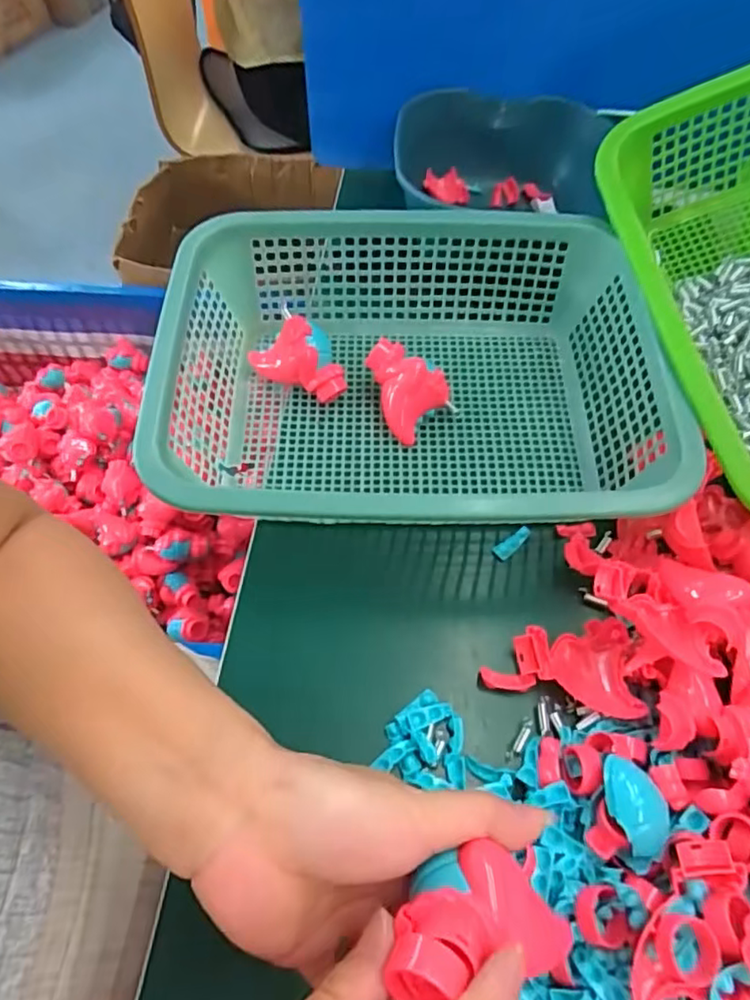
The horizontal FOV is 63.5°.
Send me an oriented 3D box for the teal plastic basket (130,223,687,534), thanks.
[{"bbox_3d":[0.024,-0.085,0.450,0.337,0.104,0.265,1,58,0],"label":"teal plastic basket"}]

